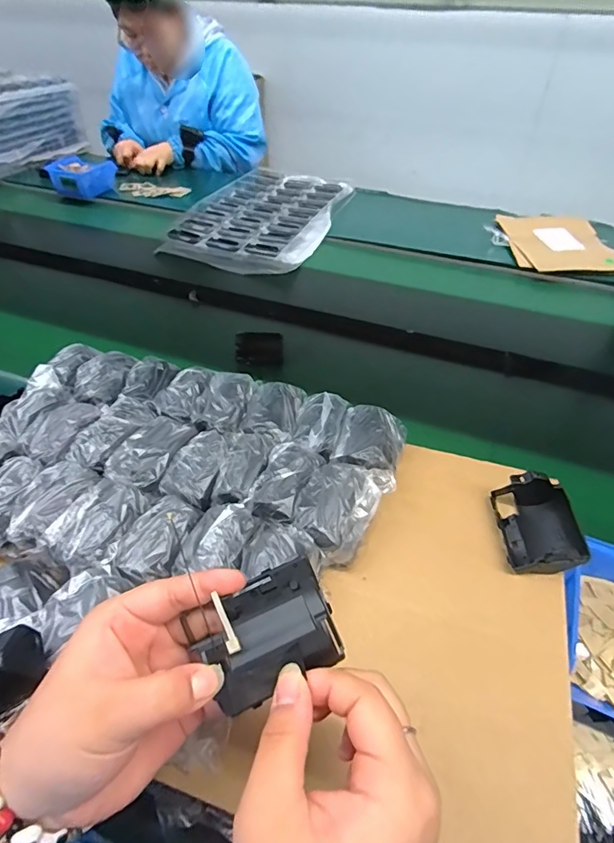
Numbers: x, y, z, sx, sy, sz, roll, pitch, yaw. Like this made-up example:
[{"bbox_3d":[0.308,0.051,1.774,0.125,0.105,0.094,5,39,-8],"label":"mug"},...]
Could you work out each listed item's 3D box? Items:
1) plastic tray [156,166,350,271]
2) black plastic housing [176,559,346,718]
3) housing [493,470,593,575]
[{"bbox_3d":[-0.092,-0.508,1.113,0.304,0.035,0.518,17,47,15],"label":"plastic tray"},{"bbox_3d":[-0.021,0.101,0.222,0.065,0.021,0.049,-18,49,-19],"label":"black plastic housing"},{"bbox_3d":[0.183,0.080,0.364,0.053,0.040,0.073,0,45,-1],"label":"housing"}]

